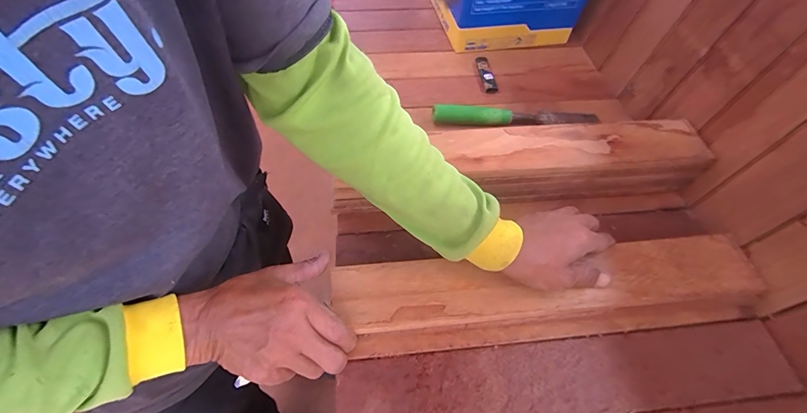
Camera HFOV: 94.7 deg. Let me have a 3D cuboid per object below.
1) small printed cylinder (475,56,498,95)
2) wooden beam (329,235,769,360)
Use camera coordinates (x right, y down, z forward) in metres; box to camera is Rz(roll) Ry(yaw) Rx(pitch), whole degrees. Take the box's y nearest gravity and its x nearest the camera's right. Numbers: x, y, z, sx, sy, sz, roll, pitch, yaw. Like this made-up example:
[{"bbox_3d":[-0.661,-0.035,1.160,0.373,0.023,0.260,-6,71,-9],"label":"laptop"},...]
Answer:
[{"bbox_3d":[0.128,-0.203,0.574,0.018,0.012,0.079,-5,55,-6],"label":"small printed cylinder"},{"bbox_3d":[0.144,0.085,0.369,0.416,0.027,0.084,-3,55,-5],"label":"wooden beam"}]

